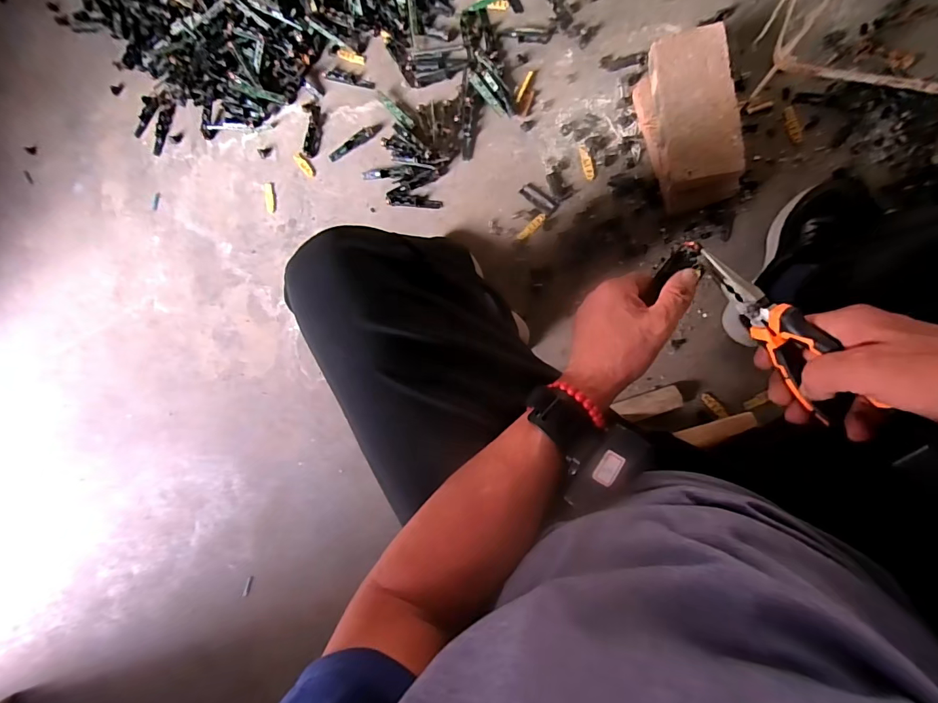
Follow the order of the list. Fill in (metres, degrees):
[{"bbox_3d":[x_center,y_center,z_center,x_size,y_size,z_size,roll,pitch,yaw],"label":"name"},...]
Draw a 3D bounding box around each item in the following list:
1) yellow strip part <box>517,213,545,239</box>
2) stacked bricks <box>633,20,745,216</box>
[{"bbox_3d":[0.116,-0.231,0.795,0.062,0.007,0.017,-42,82,9],"label":"yellow strip part"},{"bbox_3d":[0.352,-0.365,0.692,0.116,0.098,0.253,-10,92,11],"label":"stacked bricks"}]

